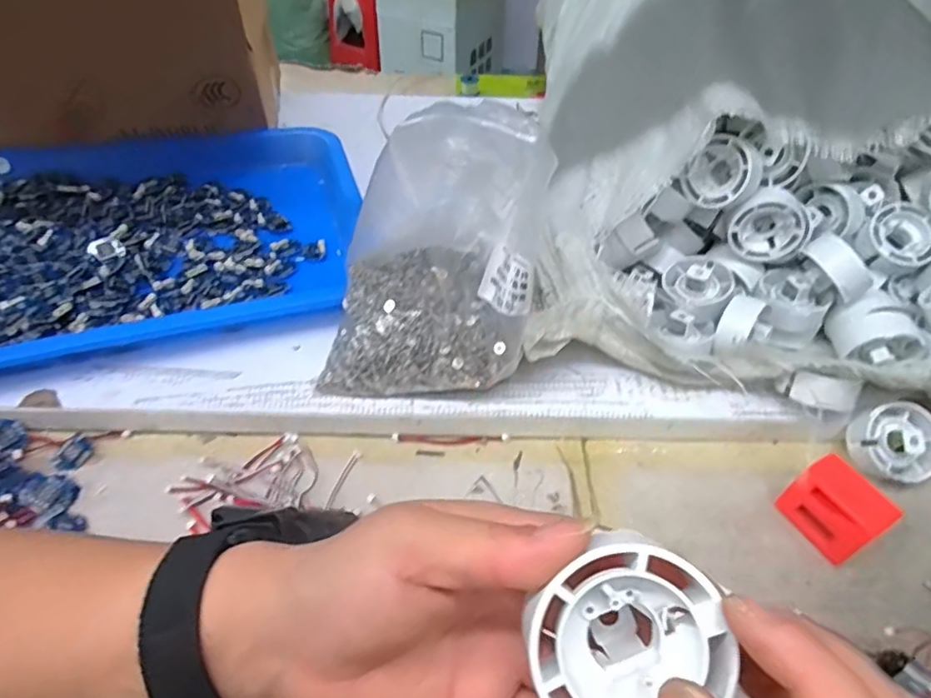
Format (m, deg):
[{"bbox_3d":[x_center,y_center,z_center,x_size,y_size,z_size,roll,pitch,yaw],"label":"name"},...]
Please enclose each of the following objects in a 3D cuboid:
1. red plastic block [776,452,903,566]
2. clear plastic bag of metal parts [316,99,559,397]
[{"bbox_3d":[0.241,0.104,0.375,0.030,0.045,0.051,-24,51,-23],"label":"red plastic block"},{"bbox_3d":[-0.029,-0.058,0.397,0.145,0.206,0.087,4,46,1],"label":"clear plastic bag of metal parts"}]

